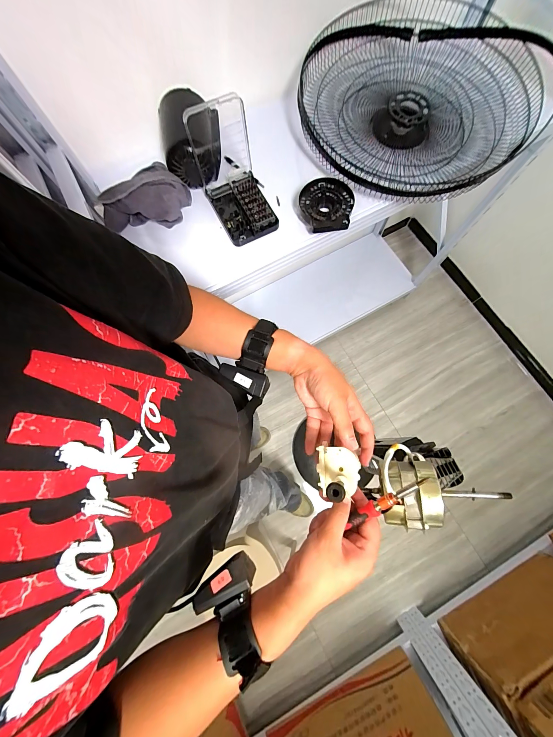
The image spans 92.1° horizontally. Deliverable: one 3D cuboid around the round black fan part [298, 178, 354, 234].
[{"bbox_3d":[0.112,-0.356,0.588,0.113,0.019,0.139,-5,76,0],"label":"round black fan part"}]

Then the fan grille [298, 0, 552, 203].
[{"bbox_3d":[0.320,-0.648,0.678,0.537,0.144,0.564,0,76,1],"label":"fan grille"}]

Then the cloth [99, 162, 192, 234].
[{"bbox_3d":[-0.284,-0.369,0.580,0.177,0.057,0.116,-6,76,0],"label":"cloth"}]

